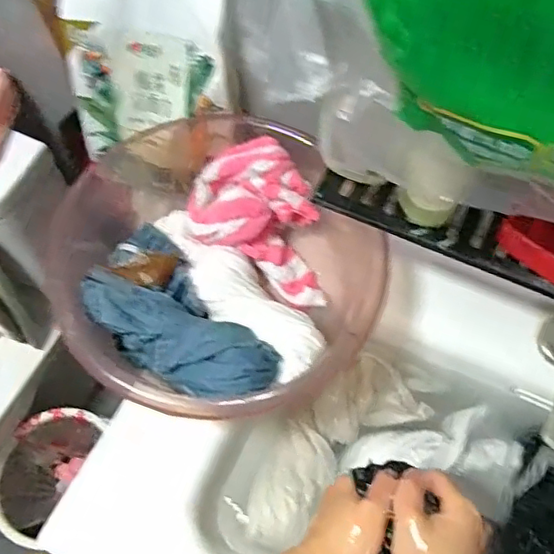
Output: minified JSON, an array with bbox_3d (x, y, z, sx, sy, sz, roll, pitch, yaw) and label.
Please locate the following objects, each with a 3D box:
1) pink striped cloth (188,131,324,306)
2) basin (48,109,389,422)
[{"bbox_3d":[-0.010,-0.065,0.666,0.165,0.111,0.122,23,66,13],"label":"pink striped cloth"},{"bbox_3d":[-0.049,-0.013,0.642,0.314,0.124,0.322,-1,63,2],"label":"basin"}]

